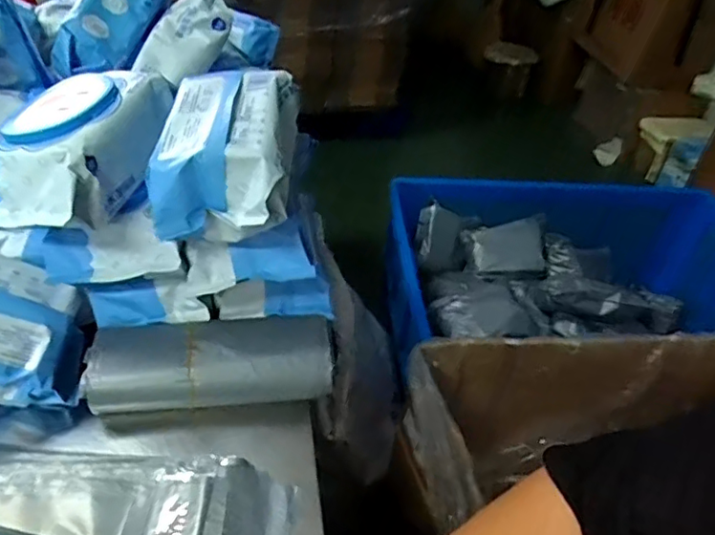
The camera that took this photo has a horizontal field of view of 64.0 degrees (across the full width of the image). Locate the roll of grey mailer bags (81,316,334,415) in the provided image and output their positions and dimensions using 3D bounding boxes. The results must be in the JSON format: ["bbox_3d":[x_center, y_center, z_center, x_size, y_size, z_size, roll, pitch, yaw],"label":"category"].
[{"bbox_3d":[-0.124,0.084,0.502,0.203,0.050,0.080,-1,40,-9],"label":"roll of grey mailer bags"}]

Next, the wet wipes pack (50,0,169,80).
[{"bbox_3d":[-0.269,-0.274,0.638,0.073,0.063,0.186,31,64,-23],"label":"wet wipes pack"}]

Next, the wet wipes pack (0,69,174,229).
[{"bbox_3d":[-0.234,-0.107,0.463,0.117,0.049,0.162,8,39,1],"label":"wet wipes pack"}]

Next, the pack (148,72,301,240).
[{"bbox_3d":[-0.107,-0.099,0.484,0.108,0.074,0.171,4,39,-4],"label":"pack"}]

